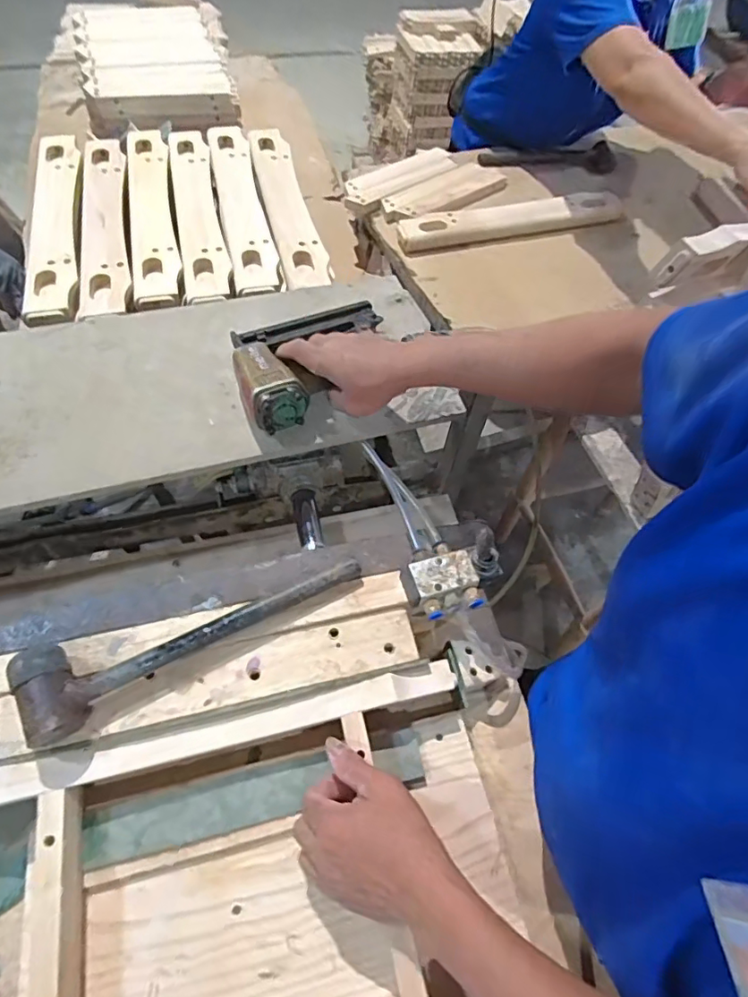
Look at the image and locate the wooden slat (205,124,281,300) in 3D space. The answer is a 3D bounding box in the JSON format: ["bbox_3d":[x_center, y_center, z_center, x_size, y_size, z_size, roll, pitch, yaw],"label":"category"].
[{"bbox_3d":[-0.231,-0.516,0.904,0.071,0.022,0.486,-11,59,-10],"label":"wooden slat"}]

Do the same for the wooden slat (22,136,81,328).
[{"bbox_3d":[-0.522,-0.457,0.850,0.074,0.024,0.508,-11,59,-10],"label":"wooden slat"}]

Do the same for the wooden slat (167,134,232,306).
[{"bbox_3d":[-0.298,-0.493,0.885,0.067,0.025,0.483,-11,59,-10],"label":"wooden slat"}]

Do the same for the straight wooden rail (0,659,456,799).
[{"bbox_3d":[-0.151,0.223,0.496,0.477,0.022,0.030,-10,59,-10],"label":"straight wooden rail"}]

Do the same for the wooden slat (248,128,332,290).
[{"bbox_3d":[-0.152,-0.518,0.916,0.076,0.033,0.457,-11,59,-11],"label":"wooden slat"}]

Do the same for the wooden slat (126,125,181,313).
[{"bbox_3d":[-0.371,-0.485,0.872,0.067,0.026,0.480,-11,59,-10],"label":"wooden slat"}]

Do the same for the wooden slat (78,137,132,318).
[{"bbox_3d":[-0.441,-0.463,0.857,0.069,0.020,0.486,-10,59,-10],"label":"wooden slat"}]

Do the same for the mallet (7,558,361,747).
[{"bbox_3d":[-0.165,0.124,0.518,0.335,0.053,0.076,-23,62,-17],"label":"mallet"}]

